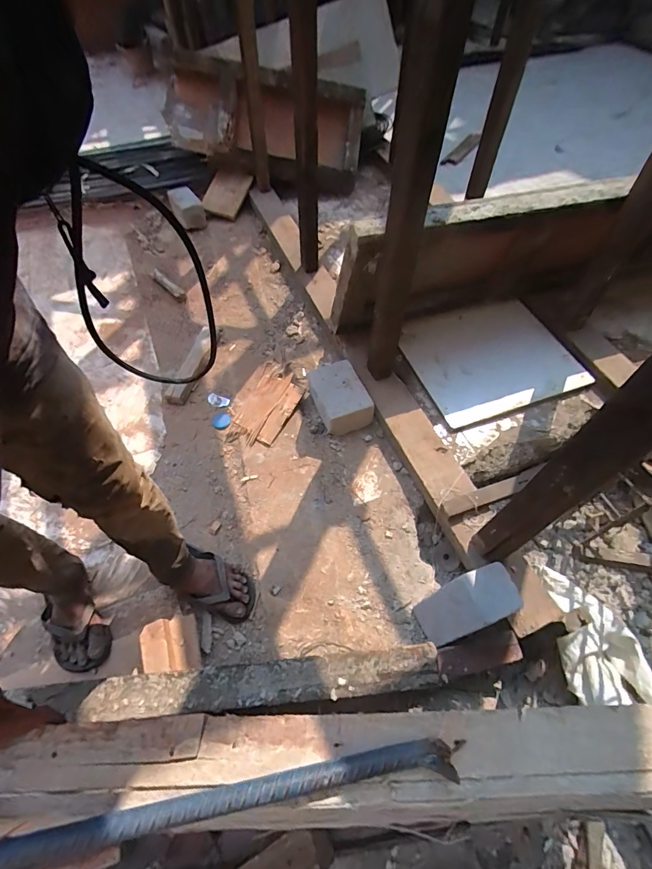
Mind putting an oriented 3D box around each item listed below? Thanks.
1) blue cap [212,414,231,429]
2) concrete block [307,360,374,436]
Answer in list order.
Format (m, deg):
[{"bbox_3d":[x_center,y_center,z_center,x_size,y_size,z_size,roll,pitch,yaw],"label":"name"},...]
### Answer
[{"bbox_3d":[-0.320,-0.043,1.227,0.057,0.009,0.050,12,61,7],"label":"blue cap"},{"bbox_3d":[0.037,-0.116,1.212,0.139,0.108,0.204,-18,58,-10],"label":"concrete block"}]

